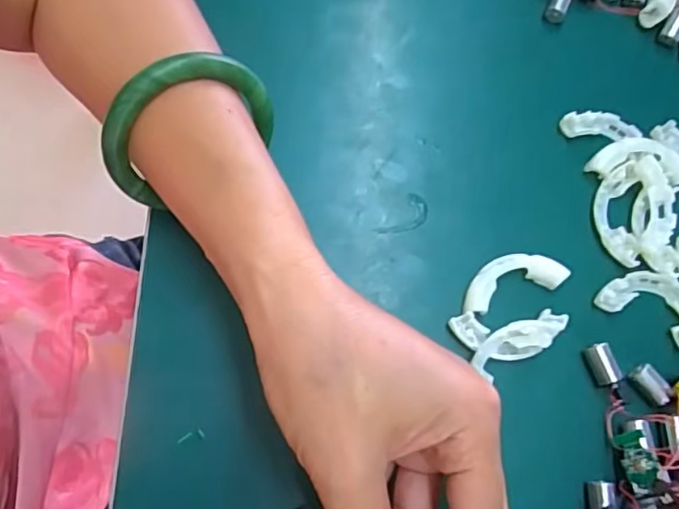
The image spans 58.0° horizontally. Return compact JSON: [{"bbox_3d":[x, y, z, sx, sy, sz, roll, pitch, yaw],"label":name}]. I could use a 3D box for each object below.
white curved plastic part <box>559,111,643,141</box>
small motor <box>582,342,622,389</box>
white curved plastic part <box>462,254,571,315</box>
[{"bbox_3d":[0.143,-0.071,0.337,0.043,0.009,0.013,3,75,-1],"label":"white curved plastic part"},{"bbox_3d":[0.129,0.055,0.302,0.010,0.012,0.021,-20,76,-7],"label":"small motor"},{"bbox_3d":[0.086,0.012,0.309,0.056,0.006,0.023,-18,76,-7],"label":"white curved plastic part"}]

